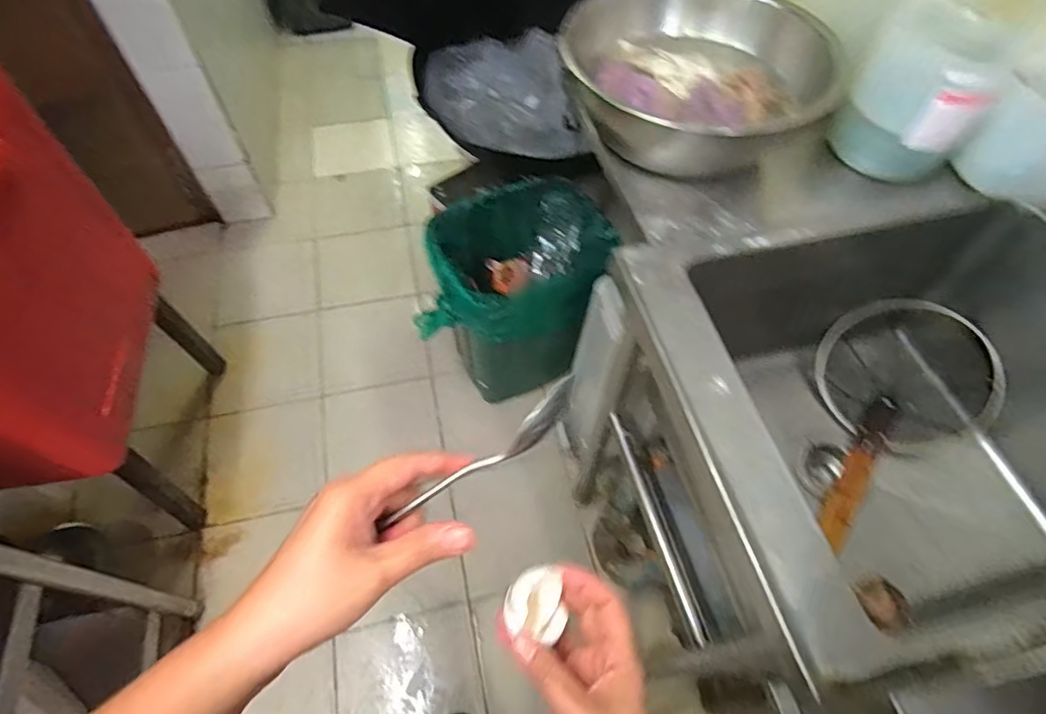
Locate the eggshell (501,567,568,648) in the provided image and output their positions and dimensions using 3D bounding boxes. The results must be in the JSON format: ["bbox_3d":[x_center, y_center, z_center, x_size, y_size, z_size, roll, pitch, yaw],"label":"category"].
[{"bbox_3d":[0.010,0.167,0.373,0.042,0.027,0.043,15,59,8],"label":"eggshell"}]

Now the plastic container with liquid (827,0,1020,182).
[{"bbox_3d":[0.525,-0.345,0.733,0.169,0.178,0.173,30,62,16],"label":"plastic container with liquid"}]

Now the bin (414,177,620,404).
[{"bbox_3d":[-0.041,-0.140,1.379,0.431,0.468,0.301,-18,60,-13],"label":"bin"}]

